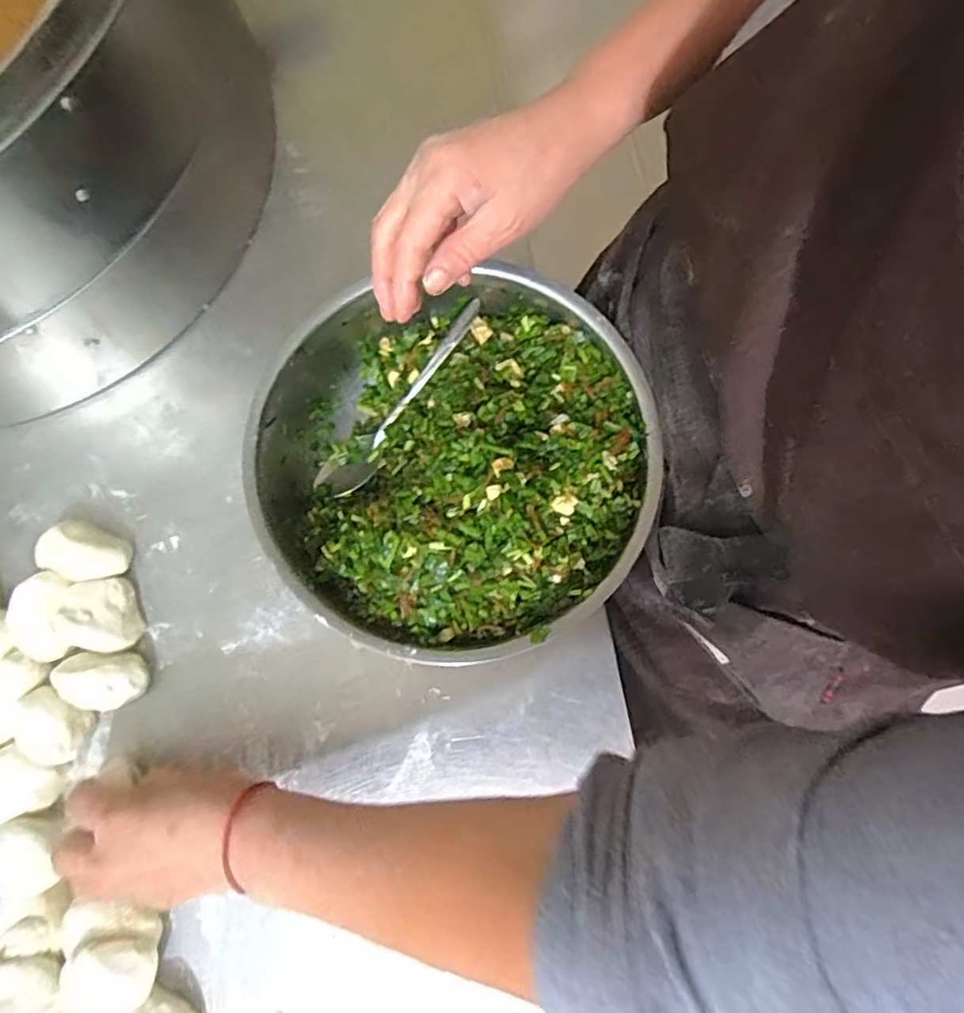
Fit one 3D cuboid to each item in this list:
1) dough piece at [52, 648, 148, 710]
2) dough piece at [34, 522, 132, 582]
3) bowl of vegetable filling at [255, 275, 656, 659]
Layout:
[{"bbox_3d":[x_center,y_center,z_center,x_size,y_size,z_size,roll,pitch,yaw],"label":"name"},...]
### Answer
[{"bbox_3d":[-0.262,0.120,0.415,0.056,0.037,0.037,-4,79,0],"label":"dough piece"},{"bbox_3d":[-0.288,0.034,0.437,0.064,0.026,0.037,18,80,4],"label":"dough piece"},{"bbox_3d":[-0.018,-0.029,0.398,0.244,0.085,0.241,0,79,1],"label":"bowl of vegetable filling"}]

